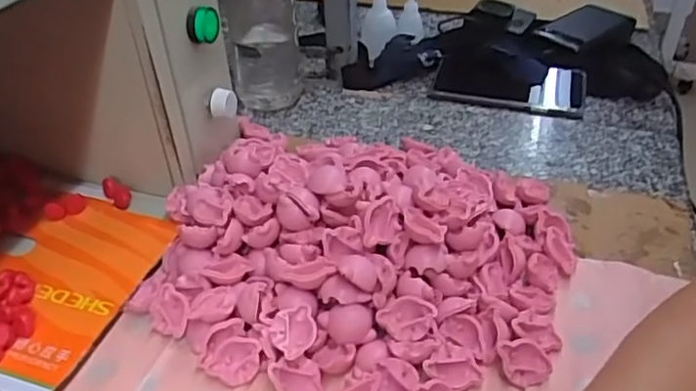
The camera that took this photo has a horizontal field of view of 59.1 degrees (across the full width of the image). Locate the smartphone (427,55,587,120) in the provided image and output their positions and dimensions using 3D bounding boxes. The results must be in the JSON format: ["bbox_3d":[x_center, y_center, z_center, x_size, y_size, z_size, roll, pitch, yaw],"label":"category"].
[{"bbox_3d":[0.179,-0.123,0.677,0.161,0.017,0.076,12,62,10],"label":"smartphone"}]

